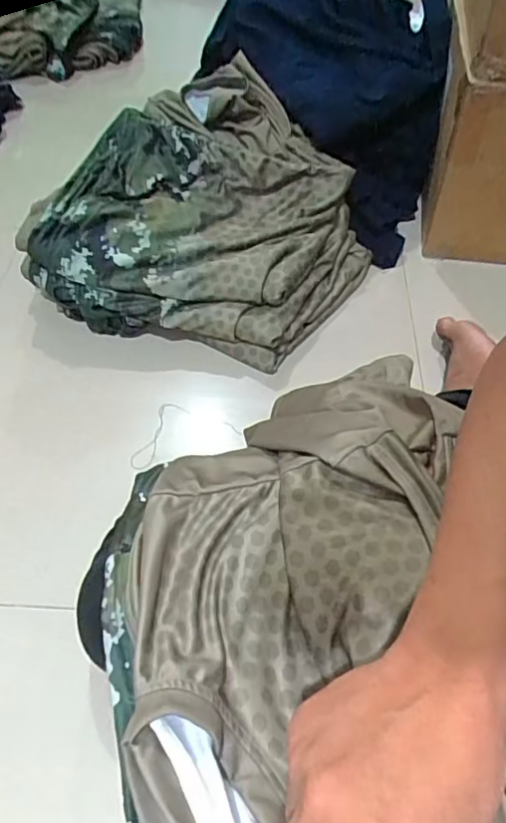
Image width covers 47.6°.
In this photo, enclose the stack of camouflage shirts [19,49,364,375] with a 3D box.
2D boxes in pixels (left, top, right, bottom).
[{"bbox_3d":[-0.060,-0.241,0.760,0.343,0.211,0.346,28,58,19],"label":"stack of camouflage shirts"}]

